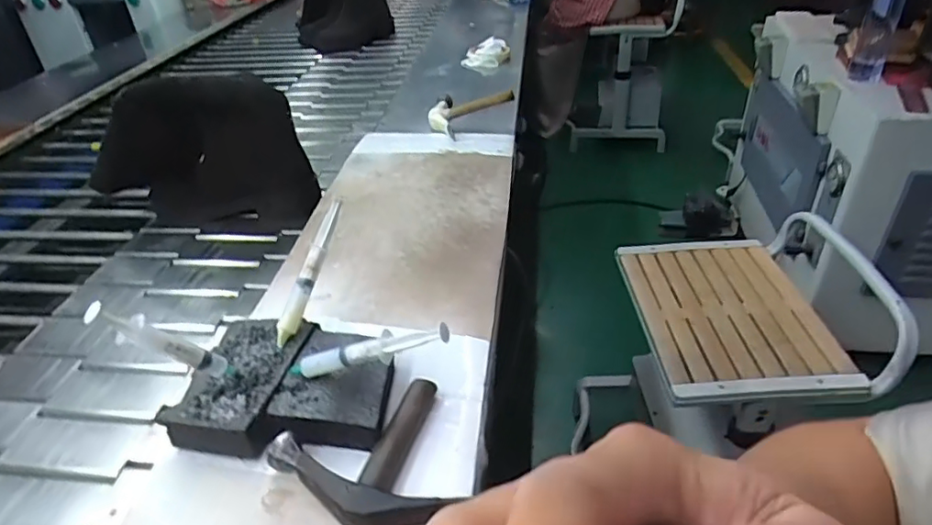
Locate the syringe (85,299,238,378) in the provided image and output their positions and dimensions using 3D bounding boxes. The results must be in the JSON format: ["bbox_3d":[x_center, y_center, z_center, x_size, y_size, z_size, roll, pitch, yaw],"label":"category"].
[{"bbox_3d":[-0.222,0.063,0.440,0.021,0.120,0.019,-45,40,7],"label":"syringe"}]

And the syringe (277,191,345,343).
[{"bbox_3d":[-0.140,0.005,0.532,0.018,0.013,0.144,12,74,22],"label":"syringe"}]

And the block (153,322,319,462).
[{"bbox_3d":[-0.184,0.101,0.495,0.079,0.039,0.127,5,36,12],"label":"block"}]

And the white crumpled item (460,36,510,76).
[{"bbox_3d":[0.051,-0.459,1.303,0.080,0.041,0.108,11,39,21],"label":"white crumpled item"}]

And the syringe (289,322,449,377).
[{"bbox_3d":[-0.079,0.070,0.455,0.147,0.017,0.016,-17,31,23],"label":"syringe"}]

